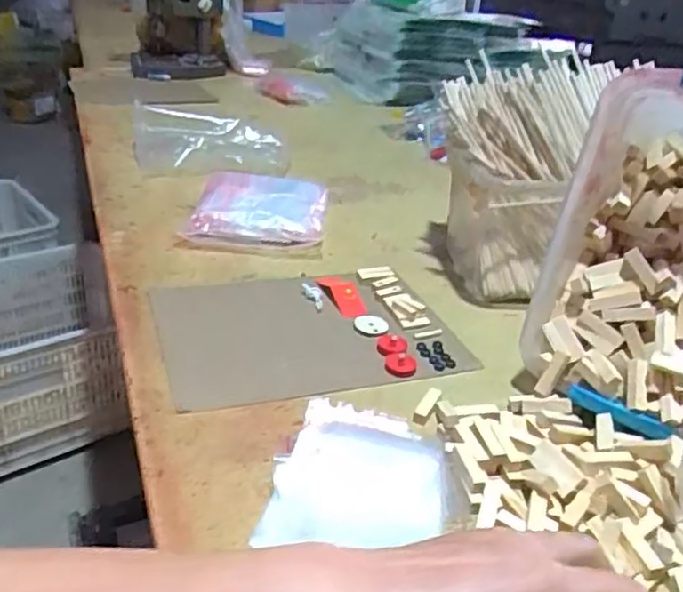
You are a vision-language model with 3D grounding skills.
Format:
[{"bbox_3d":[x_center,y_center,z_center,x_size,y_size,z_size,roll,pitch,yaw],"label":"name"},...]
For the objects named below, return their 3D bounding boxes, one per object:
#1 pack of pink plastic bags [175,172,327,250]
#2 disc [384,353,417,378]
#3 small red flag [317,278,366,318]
[{"bbox_3d":[-0.113,-0.119,0.914,0.177,0.044,0.203,5,29,-1],"label":"pack of pink plastic bags"},{"bbox_3d":[0.055,0.064,0.615,0.029,0.004,0.031,4,29,-2],"label":"disc"},{"bbox_3d":[0.002,-0.002,0.723,0.034,0.010,0.076,-14,46,-31],"label":"small red flag"}]

